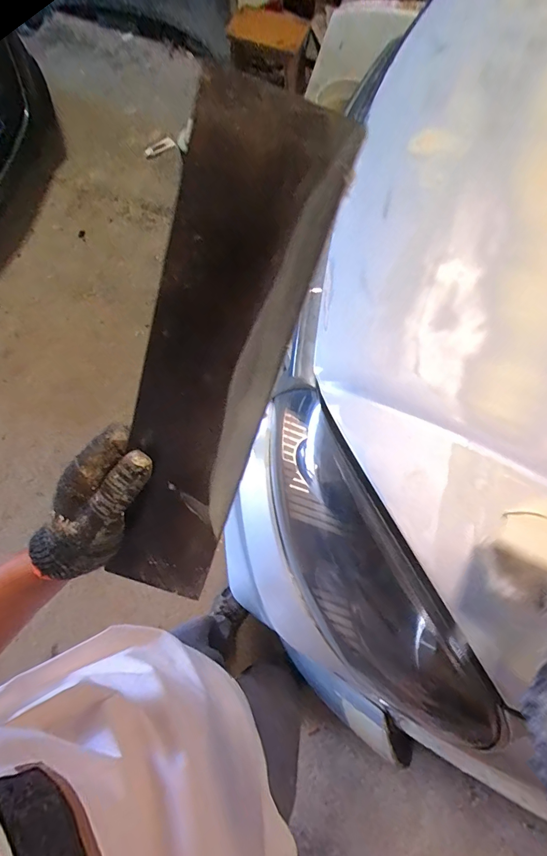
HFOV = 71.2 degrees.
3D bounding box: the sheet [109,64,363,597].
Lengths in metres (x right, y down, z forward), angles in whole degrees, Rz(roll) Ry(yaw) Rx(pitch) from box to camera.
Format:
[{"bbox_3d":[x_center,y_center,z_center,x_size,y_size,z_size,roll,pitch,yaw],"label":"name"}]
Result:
[{"bbox_3d":[-0.050,-0.016,0.261,0.085,0.032,0.345,26,116,11],"label":"sheet"}]

